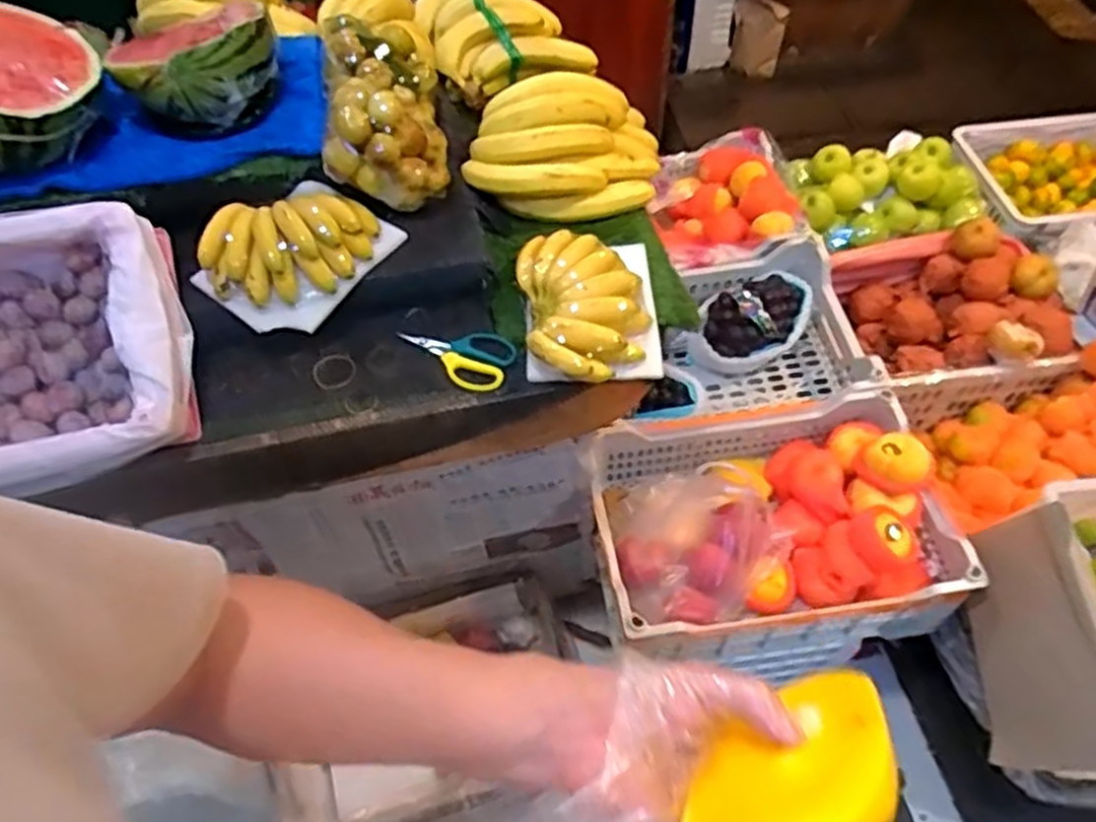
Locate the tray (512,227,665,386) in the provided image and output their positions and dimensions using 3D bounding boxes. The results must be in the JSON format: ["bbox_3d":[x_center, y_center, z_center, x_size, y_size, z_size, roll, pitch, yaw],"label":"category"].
[{"bbox_3d":[0.048,-0.119,0.878,0.154,0.066,0.202,-6,54,-2],"label":"tray"}]

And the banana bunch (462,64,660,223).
[{"bbox_3d":[0.032,-0.336,0.983,0.264,0.125,0.145,-18,56,-11],"label":"banana bunch"}]

